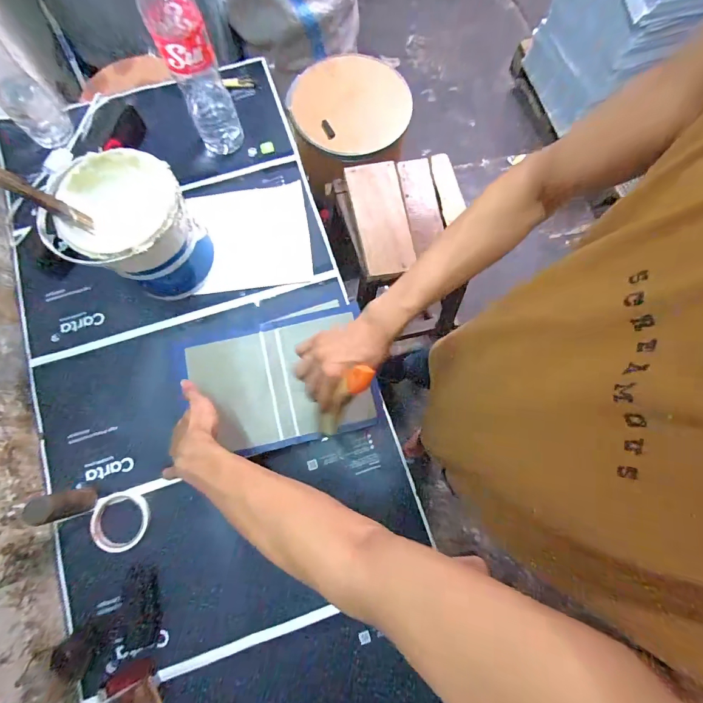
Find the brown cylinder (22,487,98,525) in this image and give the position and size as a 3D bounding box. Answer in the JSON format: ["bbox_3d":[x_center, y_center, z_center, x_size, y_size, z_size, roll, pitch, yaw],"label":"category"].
[{"bbox_3d":[-0.466,0.248,0.580,0.041,0.105,0.041,0,79,1],"label":"brown cylinder"}]

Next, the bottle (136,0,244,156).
[{"bbox_3d":[-0.284,-0.511,0.635,0.089,0.304,0.094,-17,79,-2],"label":"bottle"}]

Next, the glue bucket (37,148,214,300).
[{"bbox_3d":[-0.367,-0.207,0.637,0.186,0.196,0.193,0,79,1],"label":"glue bucket"}]

